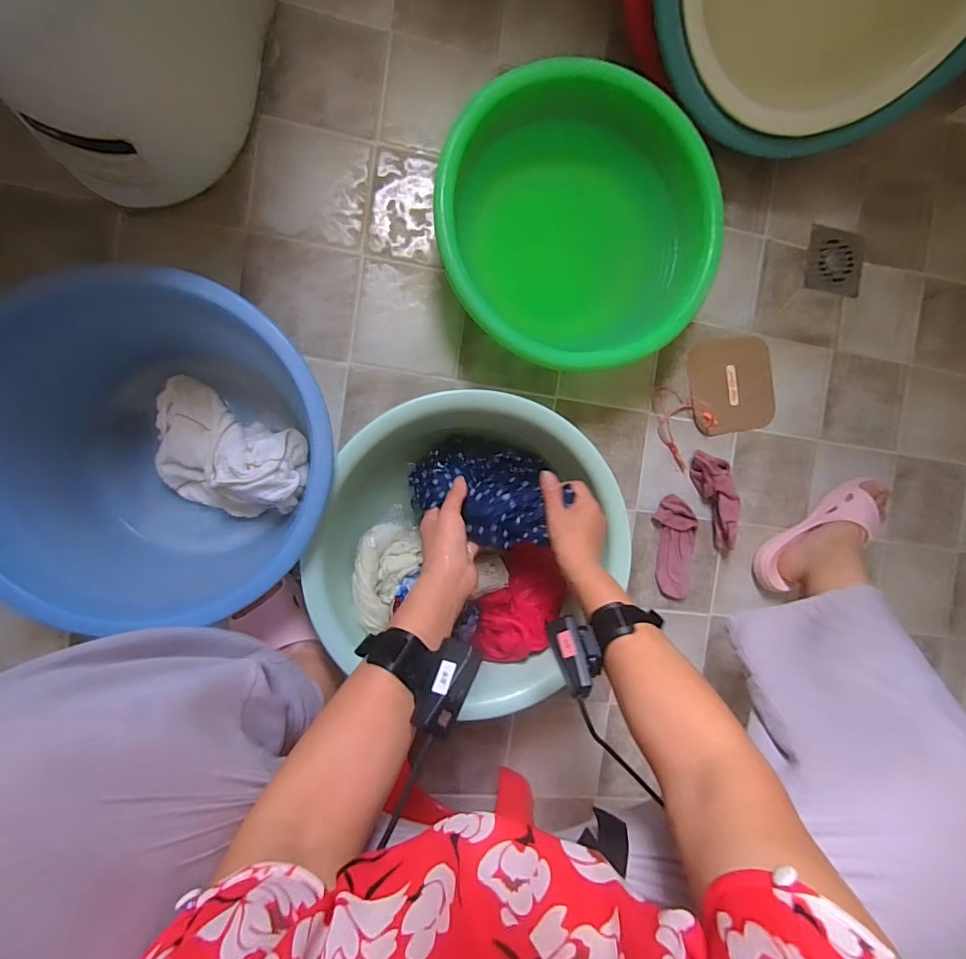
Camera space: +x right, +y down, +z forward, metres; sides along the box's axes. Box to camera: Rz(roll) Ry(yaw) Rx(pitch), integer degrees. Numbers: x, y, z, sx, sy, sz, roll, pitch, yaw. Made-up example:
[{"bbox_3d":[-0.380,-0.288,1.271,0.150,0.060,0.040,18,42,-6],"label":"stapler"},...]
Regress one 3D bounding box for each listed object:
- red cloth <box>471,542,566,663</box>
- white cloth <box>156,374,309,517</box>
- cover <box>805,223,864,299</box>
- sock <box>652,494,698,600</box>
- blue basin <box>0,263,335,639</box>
[{"bbox_3d":[0.050,0.166,0.630,0.086,0.044,0.157,24,91,-11],"label":"red cloth"},{"bbox_3d":[-0.325,-0.027,0.606,0.200,0.056,0.134,27,88,-8],"label":"white cloth"},{"bbox_3d":[0.569,-0.352,0.774,0.102,0.008,0.099,5,98,-9],"label":"cover"},{"bbox_3d":[0.301,0.105,0.736,0.067,0.025,0.159,-5,93,-8],"label":"sock"},{"bbox_3d":[-0.343,-0.019,0.560,0.350,0.175,0.330,0,92,-8],"label":"blue basin"}]

